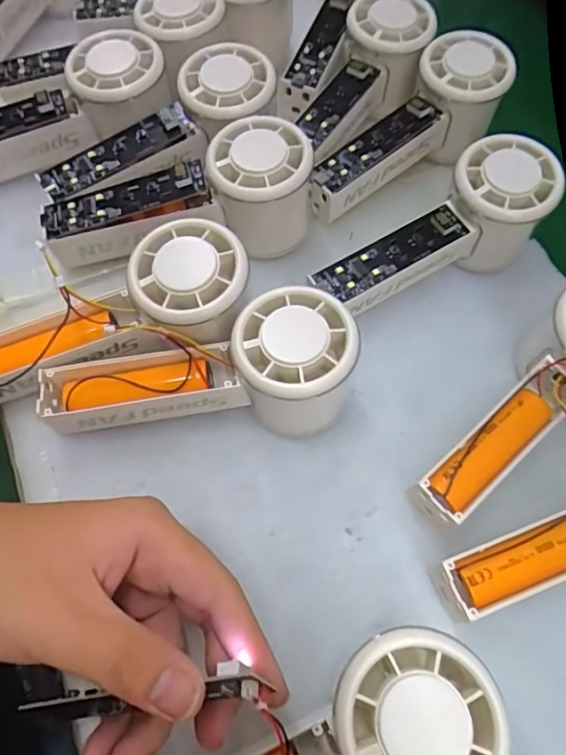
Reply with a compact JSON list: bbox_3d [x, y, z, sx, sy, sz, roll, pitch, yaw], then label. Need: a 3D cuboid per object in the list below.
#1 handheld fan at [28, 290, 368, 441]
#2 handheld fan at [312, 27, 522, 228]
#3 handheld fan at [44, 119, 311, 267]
[{"bbox_3d":[-0.039,0.001,0.268,0.152,0.058,0.061,-10,66,6],"label":"handheld fan"},{"bbox_3d":[0.082,-0.154,0.334,0.060,0.054,0.149,41,70,14],"label":"handheld fan"},{"bbox_3d":[-0.059,-0.104,0.302,0.147,0.055,0.049,-5,66,-6],"label":"handheld fan"}]

